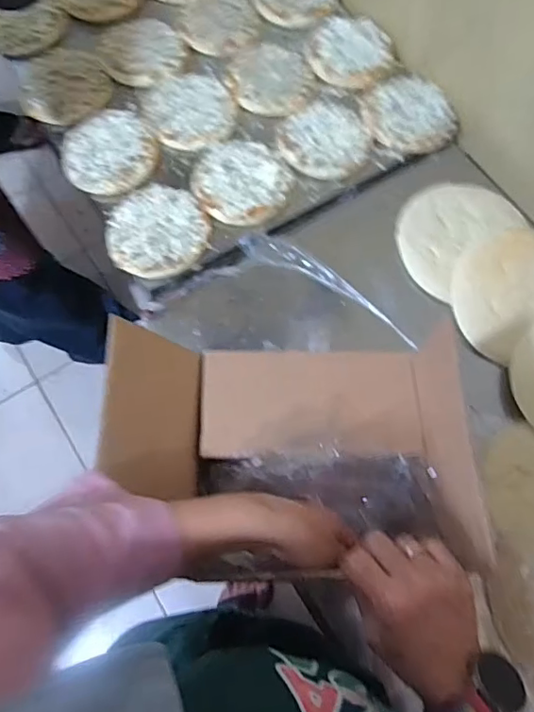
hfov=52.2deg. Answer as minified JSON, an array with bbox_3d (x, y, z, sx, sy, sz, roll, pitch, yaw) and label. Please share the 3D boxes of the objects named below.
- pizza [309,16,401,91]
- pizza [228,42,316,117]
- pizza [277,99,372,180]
[{"bbox_3d":[0.148,-0.535,0.961,0.159,0.020,0.141,37,73,13],"label":"pizza"},{"bbox_3d":[0.010,-0.486,0.935,0.143,0.016,0.158,9,69,3],"label":"pizza"},{"bbox_3d":[0.096,-0.352,0.880,0.151,0.017,0.139,0,69,0],"label":"pizza"}]

